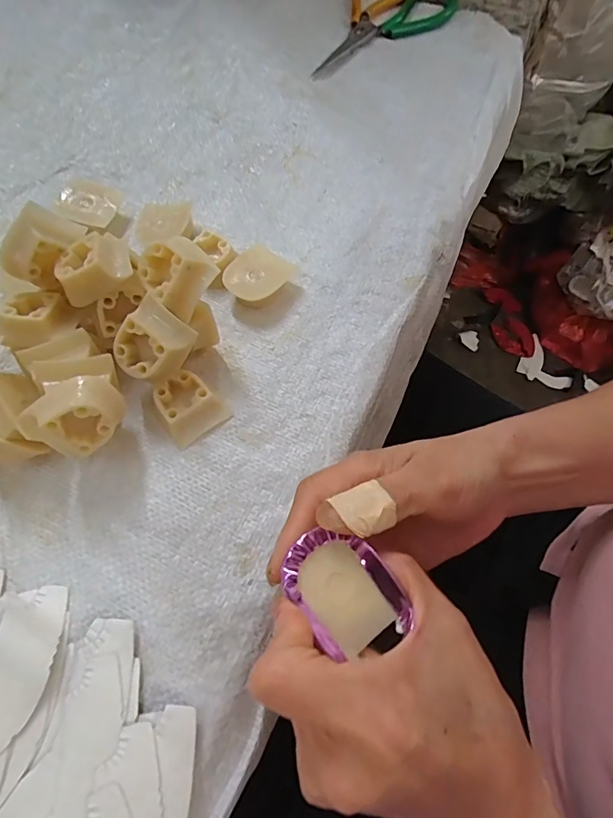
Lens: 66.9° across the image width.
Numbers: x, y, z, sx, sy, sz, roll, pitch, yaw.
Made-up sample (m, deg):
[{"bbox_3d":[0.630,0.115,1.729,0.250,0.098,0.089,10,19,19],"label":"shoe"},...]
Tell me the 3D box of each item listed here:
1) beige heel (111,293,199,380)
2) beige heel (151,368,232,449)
[{"bbox_3d":[-0.084,-0.037,0.265,0.038,0.023,0.041,30,99,3],"label":"beige heel"},{"bbox_3d":[-0.071,-0.002,0.281,0.035,0.016,0.036,-35,70,-14],"label":"beige heel"}]

